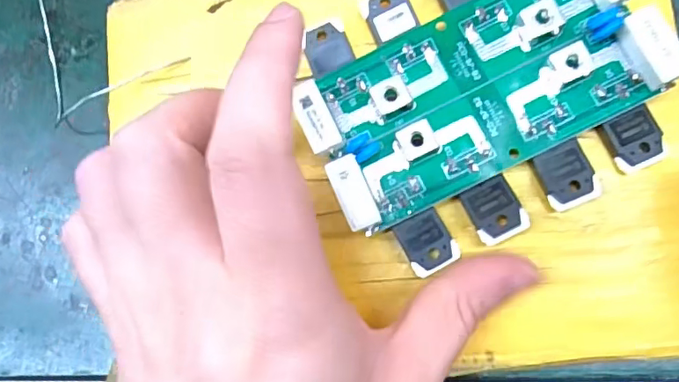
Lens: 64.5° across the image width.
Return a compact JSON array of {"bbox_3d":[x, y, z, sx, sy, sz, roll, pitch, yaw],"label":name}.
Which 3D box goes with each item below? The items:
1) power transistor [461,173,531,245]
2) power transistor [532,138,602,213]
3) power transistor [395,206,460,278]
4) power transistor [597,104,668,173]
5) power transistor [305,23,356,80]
[{"bbox_3d":[0.048,0.006,0.166,0.015,0.004,0.018,-26,82,2],"label":"power transistor"},{"bbox_3d":[0.070,-0.005,0.166,0.015,0.004,0.019,-25,82,2],"label":"power transistor"},{"bbox_3d":[0.028,0.016,0.169,0.015,0.006,0.018,-27,82,2],"label":"power transistor"},{"bbox_3d":[0.091,-0.016,0.166,0.016,0.005,0.019,-27,82,2],"label":"power transistor"},{"bbox_3d":[-0.004,-0.048,0.181,0.015,0.006,0.015,-23,82,3],"label":"power transistor"}]

